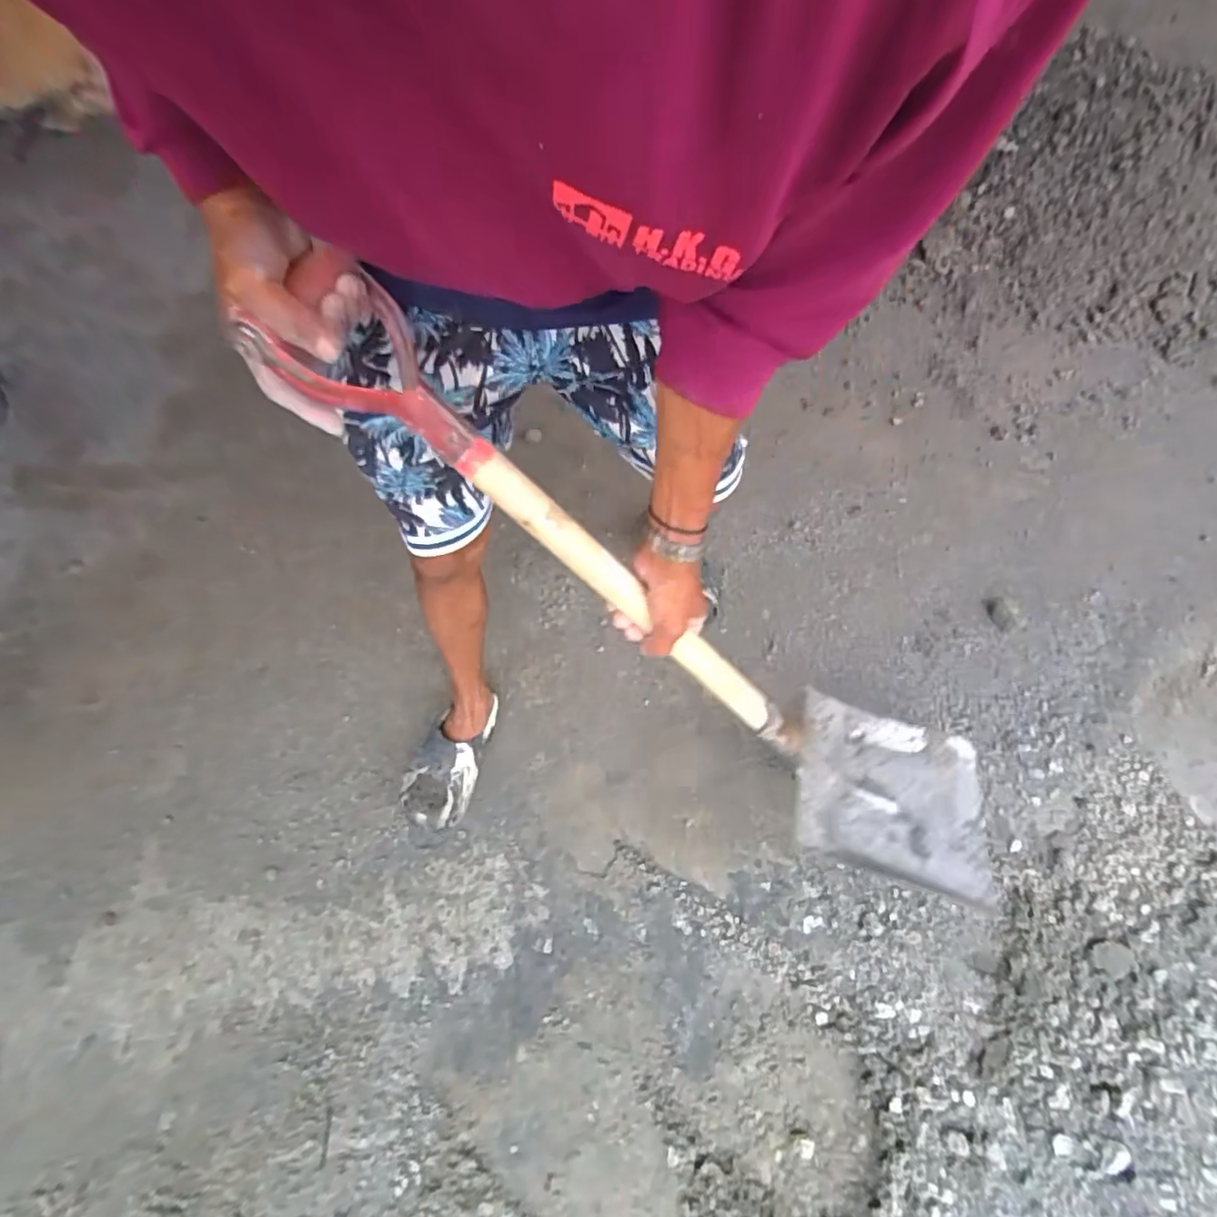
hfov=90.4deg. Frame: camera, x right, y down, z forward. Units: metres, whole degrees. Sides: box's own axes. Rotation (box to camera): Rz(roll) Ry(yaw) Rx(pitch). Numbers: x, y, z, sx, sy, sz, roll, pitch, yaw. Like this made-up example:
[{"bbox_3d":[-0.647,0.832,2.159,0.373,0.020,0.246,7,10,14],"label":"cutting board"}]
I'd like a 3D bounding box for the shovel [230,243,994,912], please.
[{"bbox_3d":[0.135,0.056,0.657,1.002,0.146,0.224,37,69,-29],"label":"shovel"}]

